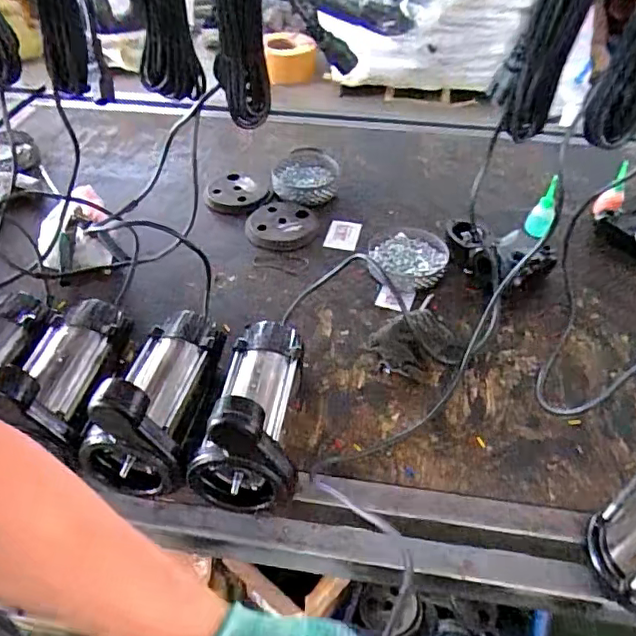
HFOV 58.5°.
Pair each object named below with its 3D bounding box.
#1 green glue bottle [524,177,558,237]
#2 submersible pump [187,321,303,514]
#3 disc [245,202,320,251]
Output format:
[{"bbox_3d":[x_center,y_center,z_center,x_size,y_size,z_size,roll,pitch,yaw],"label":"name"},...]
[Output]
[{"bbox_3d":[0.418,-0.204,1.056,0.047,0.101,0.050,17,47,16],"label":"green glue bottle"},{"bbox_3d":[-0.082,0.088,0.692,0.112,0.156,0.242,1,45,1],"label":"submersible pump"},{"bbox_3d":[-0.068,-0.176,1.068,0.130,0.023,0.133,0,45,0],"label":"disc"}]

